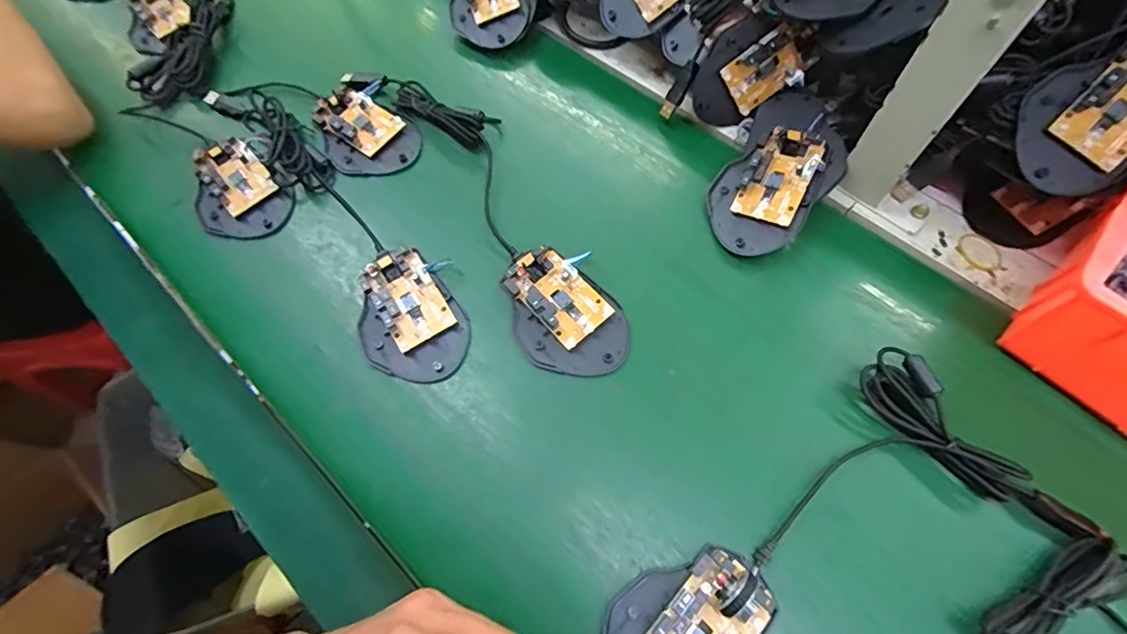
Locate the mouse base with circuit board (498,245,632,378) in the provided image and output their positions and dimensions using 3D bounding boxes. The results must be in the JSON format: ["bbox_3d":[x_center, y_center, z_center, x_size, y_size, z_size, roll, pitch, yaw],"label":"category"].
[{"bbox_3d":[-0.002,-0.001,0.371,0.071,0.017,0.102,-42,70,-14],"label":"mouse base with circuit board"}]

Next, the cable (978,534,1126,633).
[{"bbox_3d":[0.267,0.179,0.270,0.088,0.024,0.124,12,67,8],"label":"cable"}]

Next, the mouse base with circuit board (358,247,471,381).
[{"bbox_3d":[-0.114,-0.001,0.377,0.070,0.018,0.105,-31,68,-10],"label":"mouse base with circuit board"}]

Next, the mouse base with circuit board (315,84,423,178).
[{"bbox_3d":[-0.177,-0.160,0.454,0.105,0.021,0.068,37,73,17],"label":"mouse base with circuit board"}]

